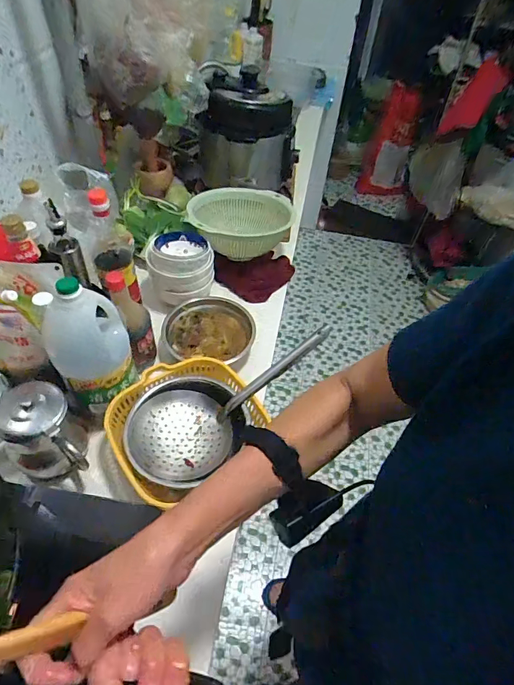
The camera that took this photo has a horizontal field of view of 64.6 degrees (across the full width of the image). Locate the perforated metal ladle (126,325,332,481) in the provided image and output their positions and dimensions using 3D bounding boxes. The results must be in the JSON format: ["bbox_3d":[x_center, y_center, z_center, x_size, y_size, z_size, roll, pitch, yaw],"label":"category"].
[{"bbox_3d":[-0.038,0.091,0.682,0.363,0.073,0.166,-31,58,-10],"label":"perforated metal ladle"}]

